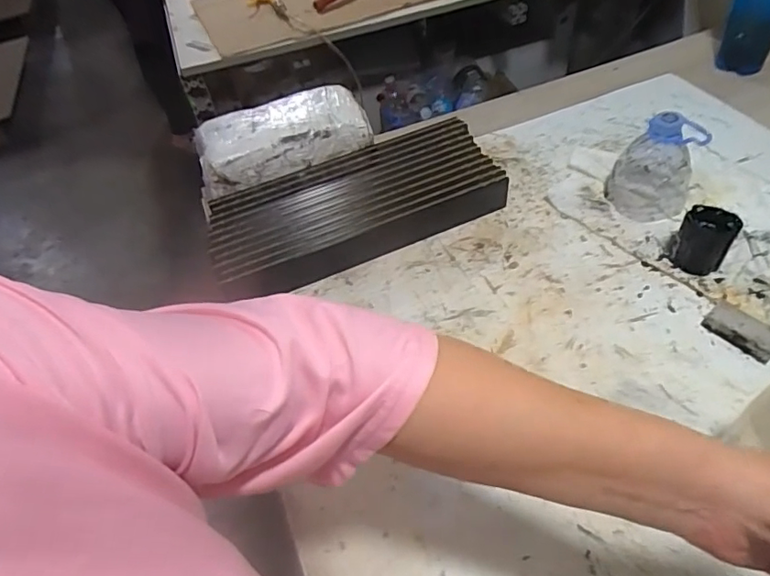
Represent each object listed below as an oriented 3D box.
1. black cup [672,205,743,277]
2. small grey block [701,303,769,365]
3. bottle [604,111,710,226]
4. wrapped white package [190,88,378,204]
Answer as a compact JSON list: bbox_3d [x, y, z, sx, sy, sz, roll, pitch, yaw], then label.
[{"bbox_3d":[0.374,-0.054,0.618,0.055,0.060,0.056,-4,49,4],"label":"black cup"},{"bbox_3d":[0.381,0.045,0.558,0.042,0.019,0.070,-37,54,-22],"label":"small grey block"},{"bbox_3d":[0.347,-0.160,0.671,0.094,0.133,0.095,18,54,22],"label":"bottle"},{"bbox_3d":[-0.153,-0.224,0.768,0.247,0.057,0.119,-20,49,-9],"label":"wrapped white package"}]

